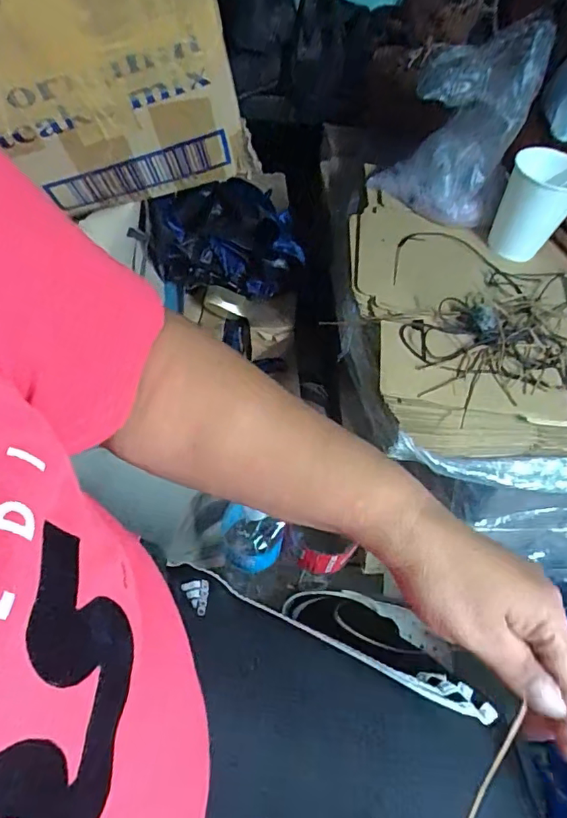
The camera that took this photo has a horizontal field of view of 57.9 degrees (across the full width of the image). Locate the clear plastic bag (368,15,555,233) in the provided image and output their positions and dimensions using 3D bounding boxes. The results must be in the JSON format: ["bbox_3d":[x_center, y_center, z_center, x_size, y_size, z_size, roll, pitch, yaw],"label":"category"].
[{"bbox_3d":[0.174,-0.294,0.514,0.123,0.168,0.125,18,54,9],"label":"clear plastic bag"}]

